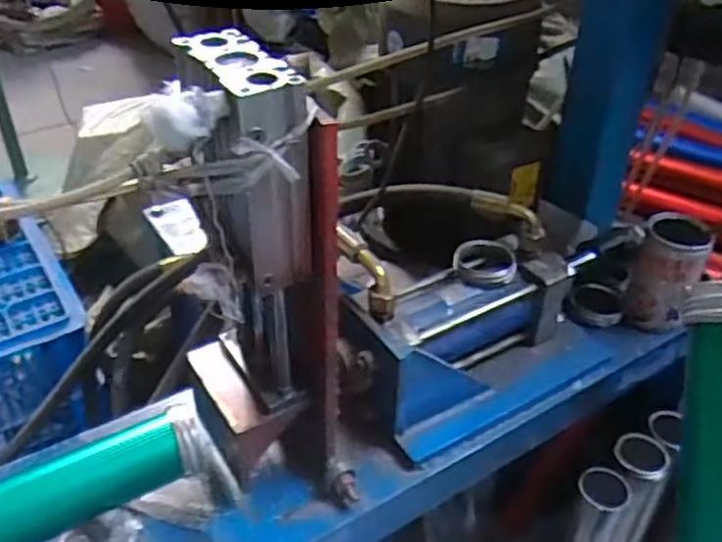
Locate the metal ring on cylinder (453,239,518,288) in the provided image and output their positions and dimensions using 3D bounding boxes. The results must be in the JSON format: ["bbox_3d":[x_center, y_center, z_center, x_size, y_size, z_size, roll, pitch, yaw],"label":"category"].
[{"bbox_3d":[0.124,-0.009,0.678,0.062,0.019,0.057,1,37,-1],"label":"metal ring on cylinder"}]

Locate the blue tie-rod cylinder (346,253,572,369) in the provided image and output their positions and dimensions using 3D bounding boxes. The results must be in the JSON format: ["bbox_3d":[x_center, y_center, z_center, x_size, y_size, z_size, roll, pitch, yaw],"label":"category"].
[{"bbox_3d":[0.102,0.046,0.672,0.234,0.099,0.087,-23,43,-29],"label":"blue tie-rod cylinder"}]

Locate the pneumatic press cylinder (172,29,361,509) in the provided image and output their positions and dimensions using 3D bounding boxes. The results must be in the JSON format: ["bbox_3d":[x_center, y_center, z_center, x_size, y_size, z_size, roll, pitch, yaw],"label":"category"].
[{"bbox_3d":[-0.071,0.026,0.482,0.108,0.357,0.103,-10,38,-15],"label":"pneumatic press cylinder"}]

